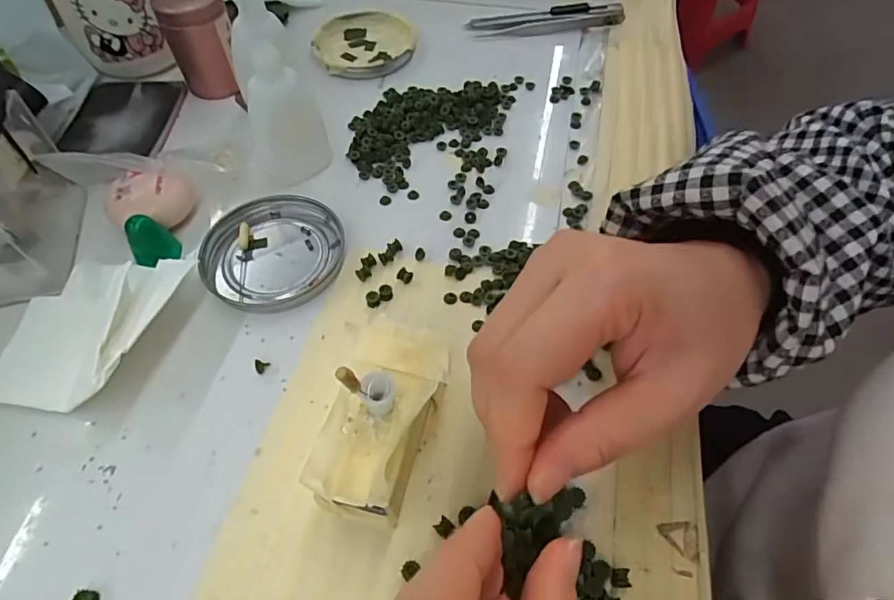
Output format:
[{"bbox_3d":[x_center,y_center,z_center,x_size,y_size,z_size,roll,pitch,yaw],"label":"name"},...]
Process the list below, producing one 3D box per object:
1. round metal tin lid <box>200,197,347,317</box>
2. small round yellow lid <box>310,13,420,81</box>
[{"bbox_3d":[-0.099,-0.029,0.300,0.075,0.008,0.075,0,56,0],"label":"round metal tin lid"},{"bbox_3d":[-0.065,-0.206,0.418,0.078,0.007,0.083,0,56,0],"label":"small round yellow lid"}]

